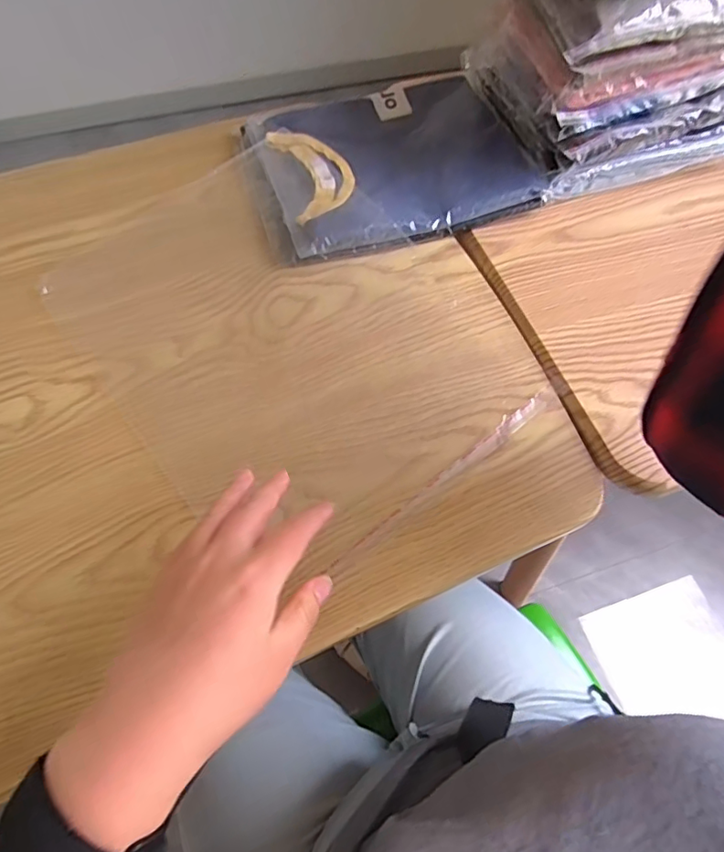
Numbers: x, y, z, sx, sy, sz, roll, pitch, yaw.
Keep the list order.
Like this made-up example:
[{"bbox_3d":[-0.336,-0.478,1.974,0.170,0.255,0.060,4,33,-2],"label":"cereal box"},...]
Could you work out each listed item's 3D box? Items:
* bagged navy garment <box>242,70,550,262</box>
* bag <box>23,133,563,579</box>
[{"bbox_3d":[0.031,-0.280,0.566,0.276,0.048,0.208,-16,62,-10],"label":"bagged navy garment"},{"bbox_3d":[-0.062,-0.091,0.473,0.309,0.026,0.392,-35,70,-18],"label":"bag"}]

